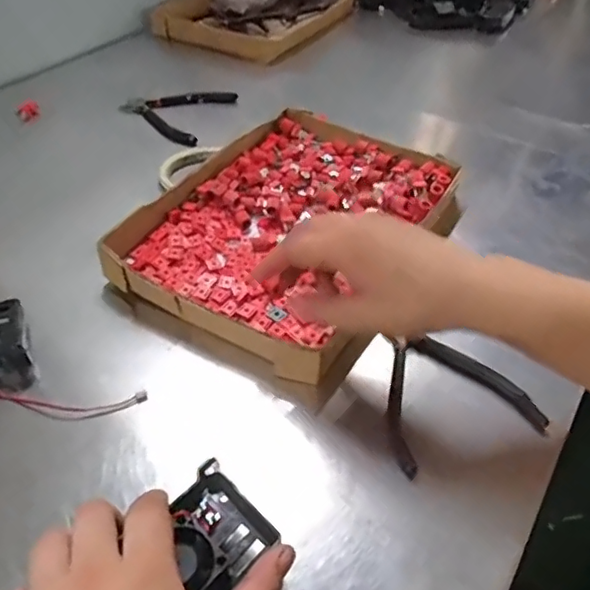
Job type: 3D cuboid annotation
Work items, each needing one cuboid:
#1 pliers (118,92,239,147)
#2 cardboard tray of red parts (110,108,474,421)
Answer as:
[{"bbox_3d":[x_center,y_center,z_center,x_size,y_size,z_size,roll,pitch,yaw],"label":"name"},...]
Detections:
[{"bbox_3d":[-0.162,-0.241,0.752,0.131,0.017,0.131,15,46,12],"label":"pliers"},{"bbox_3d":[0.005,-0.074,0.558,0.264,0.040,0.326,27,49,23],"label":"cardboard tray of red parts"}]

